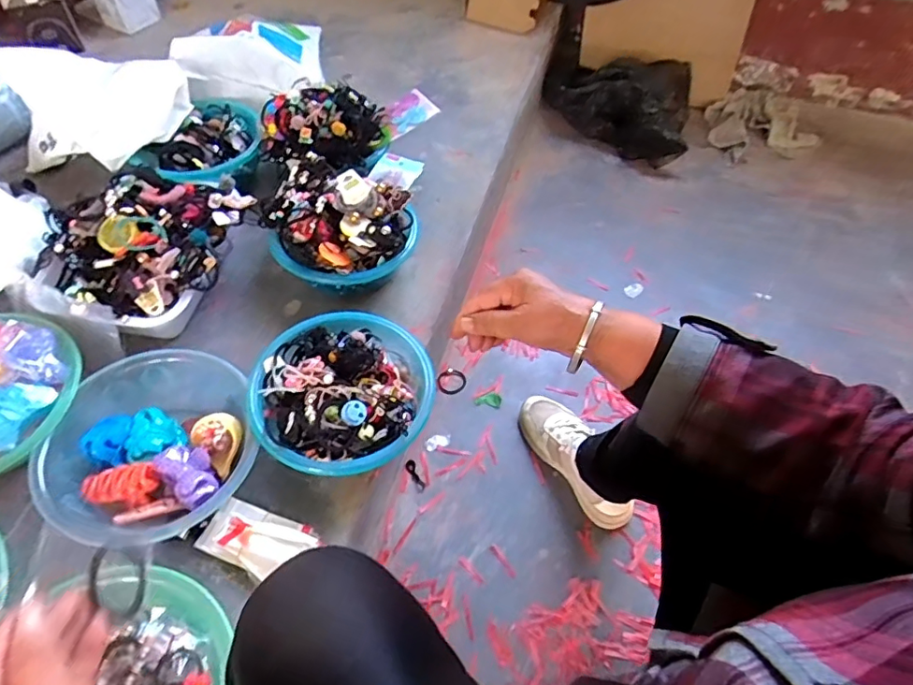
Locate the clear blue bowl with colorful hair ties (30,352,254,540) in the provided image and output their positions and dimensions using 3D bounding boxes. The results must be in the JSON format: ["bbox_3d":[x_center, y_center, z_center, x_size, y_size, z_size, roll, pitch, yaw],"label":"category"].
[{"bbox_3d":[-0.368,0.124,0.656,0.223,0.077,0.215,2,54,-3],"label":"clear blue bowl with colorful hair ties"}]

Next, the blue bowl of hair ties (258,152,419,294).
[{"bbox_3d":[-0.187,-0.171,0.840,0.219,0.134,0.205,2,54,-3],"label":"blue bowl of hair ties"}]

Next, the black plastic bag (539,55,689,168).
[{"bbox_3d":[0.410,-0.609,1.398,0.367,0.190,0.209,15,54,6],"label":"black plastic bag"}]

